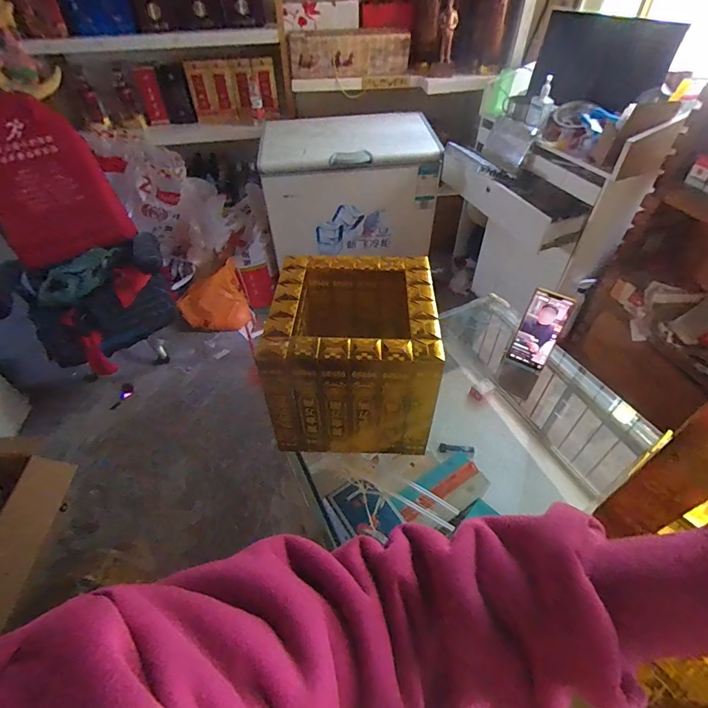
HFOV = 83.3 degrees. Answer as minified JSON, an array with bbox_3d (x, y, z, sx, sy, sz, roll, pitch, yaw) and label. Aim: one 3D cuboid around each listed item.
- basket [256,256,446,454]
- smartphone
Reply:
[{"bbox_3d":[0.000,-0.005,0.675,0.249,0.213,0.260,2,48,3],"label":"basket"},{"bbox_3d":[0.359,-0.046,0.772,0.073,0.155,0.011,26,28,22],"label":"smartphone"}]

